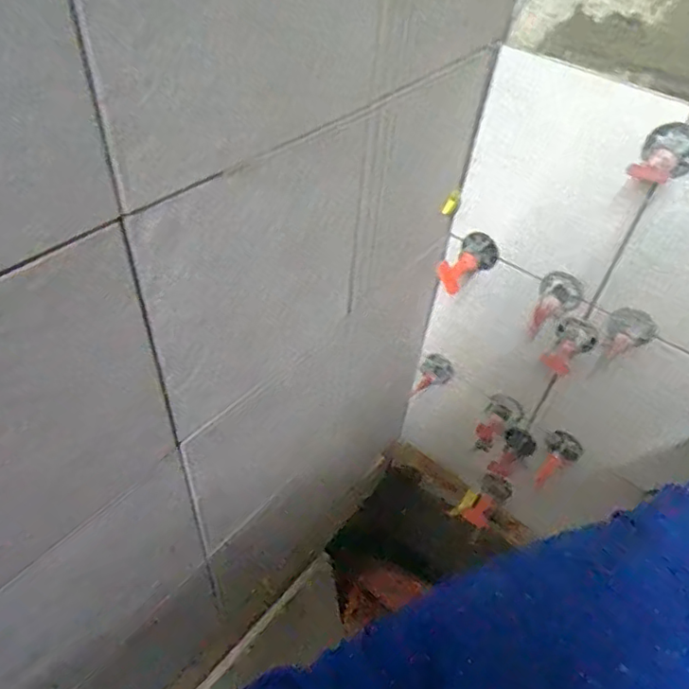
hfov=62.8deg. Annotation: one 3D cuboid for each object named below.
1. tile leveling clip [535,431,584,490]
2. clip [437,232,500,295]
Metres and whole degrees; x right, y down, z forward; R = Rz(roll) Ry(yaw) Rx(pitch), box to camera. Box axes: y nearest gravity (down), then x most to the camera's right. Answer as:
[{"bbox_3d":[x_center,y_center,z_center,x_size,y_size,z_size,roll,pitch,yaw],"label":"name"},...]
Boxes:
[{"bbox_3d":[0.193,0.109,0.522,0.030,0.028,0.058,36,94,26],"label":"tile leveling clip"},{"bbox_3d":[0.095,-0.063,0.445,0.028,0.025,0.057,31,51,22],"label":"clip"}]

